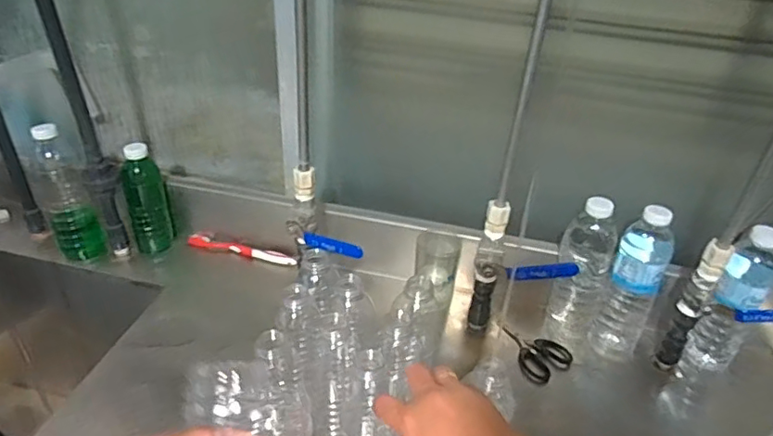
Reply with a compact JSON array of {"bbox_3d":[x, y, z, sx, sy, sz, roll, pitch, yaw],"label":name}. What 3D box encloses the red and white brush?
[{"bbox_3d":[-0.231,0.051,0.895,0.188,0.017,0.020,12,35,12],"label":"red and white brush"}]

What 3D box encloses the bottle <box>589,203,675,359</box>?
[{"bbox_3d":[0.317,0.086,0.720,0.063,0.209,0.061,21,37,23],"label":"bottle"}]

